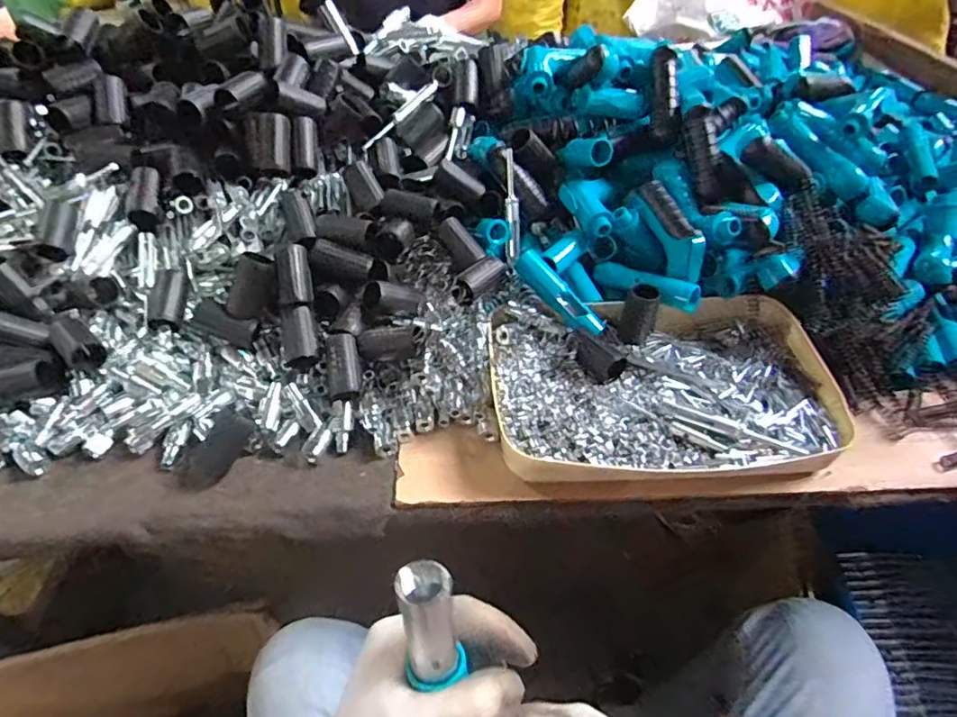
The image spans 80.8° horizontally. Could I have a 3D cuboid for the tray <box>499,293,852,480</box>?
[{"bbox_3d":[0.183,0.020,0.584,0.336,0.049,0.242,-2,45,-2],"label":"tray"}]

